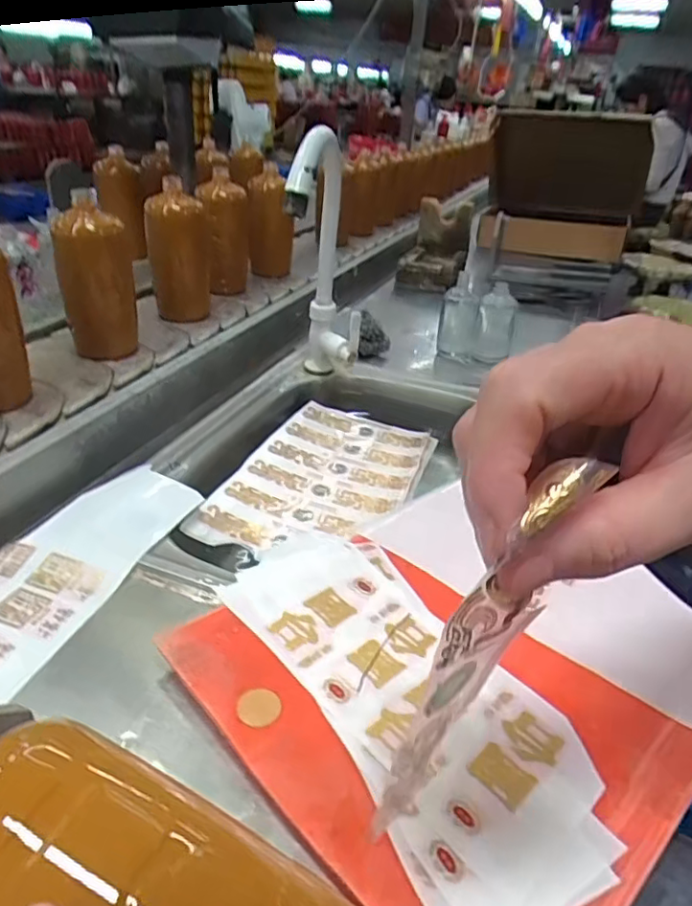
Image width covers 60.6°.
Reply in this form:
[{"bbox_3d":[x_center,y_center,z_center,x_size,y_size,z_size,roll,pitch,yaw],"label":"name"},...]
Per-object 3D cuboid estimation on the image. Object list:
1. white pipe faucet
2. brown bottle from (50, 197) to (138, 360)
[{"bbox_3d":[-0.018,-0.219,0.698,0.073,0.313,0.140,8,59,8],"label":"white pipe faucet"},{"bbox_3d":[-0.299,-0.203,0.720,0.057,0.170,0.079,18,34,22],"label":"brown bottle"}]

